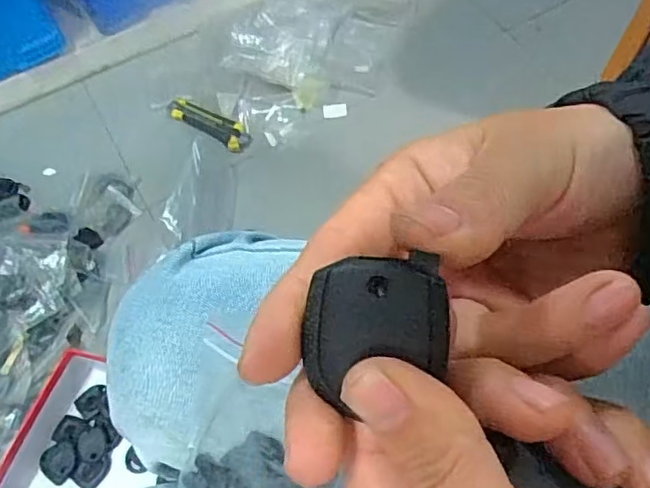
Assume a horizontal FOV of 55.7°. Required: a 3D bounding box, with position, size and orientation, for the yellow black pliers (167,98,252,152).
[{"bbox_3d":[-0.165,-0.171,0.870,0.139,0.016,0.038,30,67,20],"label":"yellow black pliers"}]

